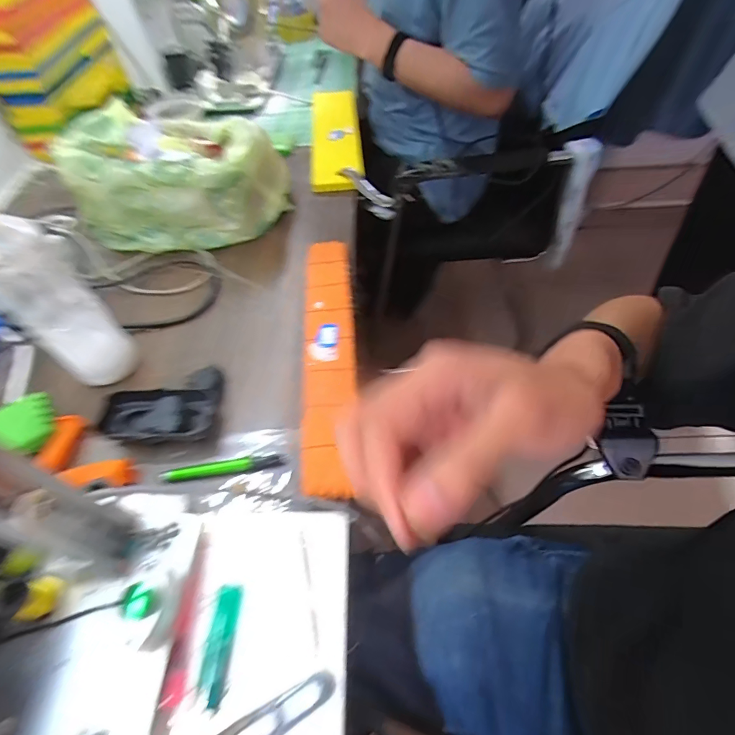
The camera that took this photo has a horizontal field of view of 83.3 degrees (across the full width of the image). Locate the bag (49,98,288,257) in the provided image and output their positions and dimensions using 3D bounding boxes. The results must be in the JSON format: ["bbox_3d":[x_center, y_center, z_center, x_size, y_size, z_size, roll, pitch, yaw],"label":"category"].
[{"bbox_3d":[-0.270,-0.267,0.583,0.295,0.111,0.177,7,52,-1],"label":"bag"}]

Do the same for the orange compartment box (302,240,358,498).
[{"bbox_3d":[-0.043,-0.027,0.466,0.055,0.017,0.346,-5,54,-1],"label":"orange compartment box"}]

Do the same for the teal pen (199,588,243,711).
[{"bbox_3d":[-0.109,0.202,0.305,0.018,0.009,0.074,-1,54,3],"label":"teal pen"}]

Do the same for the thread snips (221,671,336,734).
[{"bbox_3d":[-0.070,0.242,0.277,0.104,0.007,0.020,-25,56,-15],"label":"thread snips"}]

